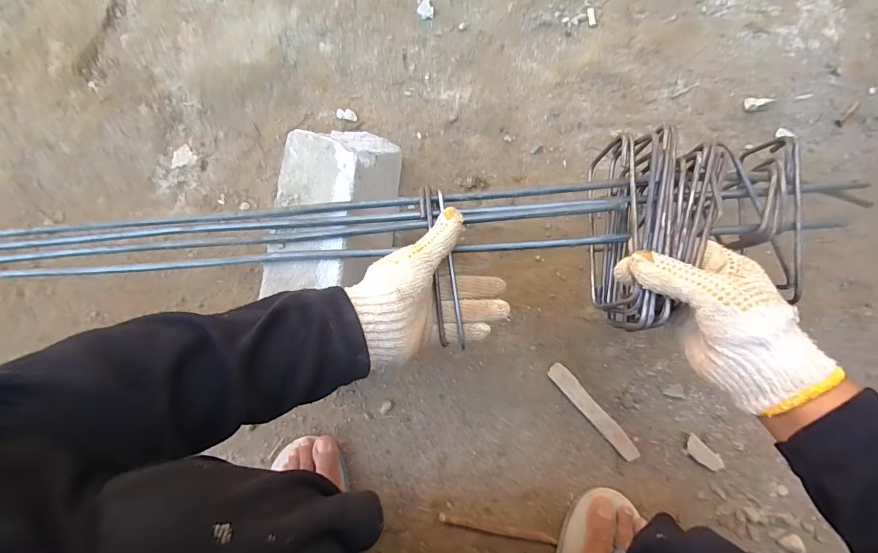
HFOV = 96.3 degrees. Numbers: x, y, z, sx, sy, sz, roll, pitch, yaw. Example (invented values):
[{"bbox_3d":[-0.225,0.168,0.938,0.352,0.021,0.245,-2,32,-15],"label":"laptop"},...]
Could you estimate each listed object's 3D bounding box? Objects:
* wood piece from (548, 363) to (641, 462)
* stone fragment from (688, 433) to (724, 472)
[{"bbox_3d":[0.199,0.174,0.507,0.024,0.018,0.147,-40,80,-7],"label":"wood piece"},{"bbox_3d":[0.332,0.224,0.492,0.052,0.012,0.022,41,82,9],"label":"stone fragment"}]

